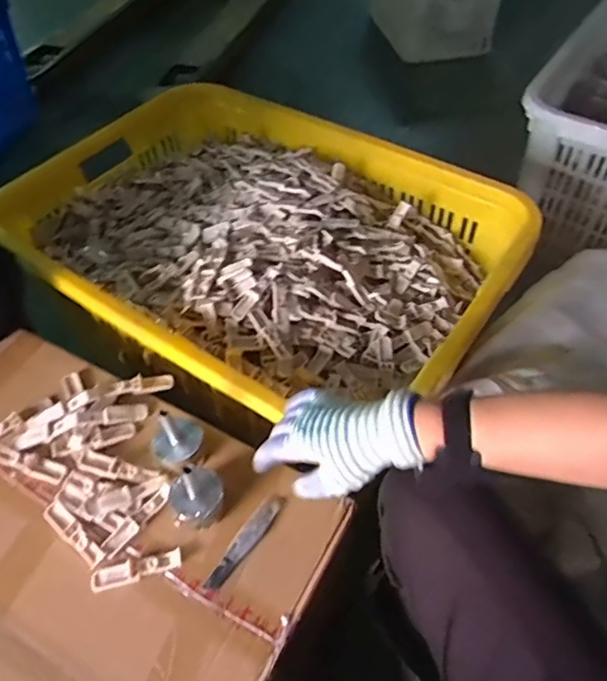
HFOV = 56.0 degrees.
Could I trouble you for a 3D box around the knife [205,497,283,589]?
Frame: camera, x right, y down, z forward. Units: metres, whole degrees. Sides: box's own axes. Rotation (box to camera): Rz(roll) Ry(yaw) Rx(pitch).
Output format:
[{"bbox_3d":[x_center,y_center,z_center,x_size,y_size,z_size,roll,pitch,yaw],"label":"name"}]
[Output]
[{"bbox_3d":[-0.066,0.230,0.657,0.024,0.012,0.125,26,55,22],"label":"knife"}]

